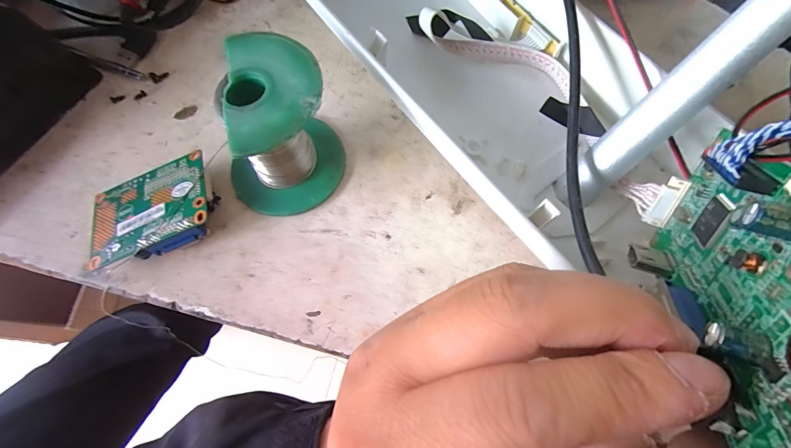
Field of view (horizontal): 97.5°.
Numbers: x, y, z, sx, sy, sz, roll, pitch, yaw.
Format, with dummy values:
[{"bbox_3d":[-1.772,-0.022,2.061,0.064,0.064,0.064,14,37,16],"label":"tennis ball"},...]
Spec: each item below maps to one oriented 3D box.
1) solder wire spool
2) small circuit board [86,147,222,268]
[{"bbox_3d":[-0.065,-0.047,0.184,0.063,0.067,0.067,31,74,12],"label":"solder wire spool"},{"bbox_3d":[-0.138,-0.007,0.196,0.070,0.018,0.051,-19,71,-5],"label":"small circuit board"}]

